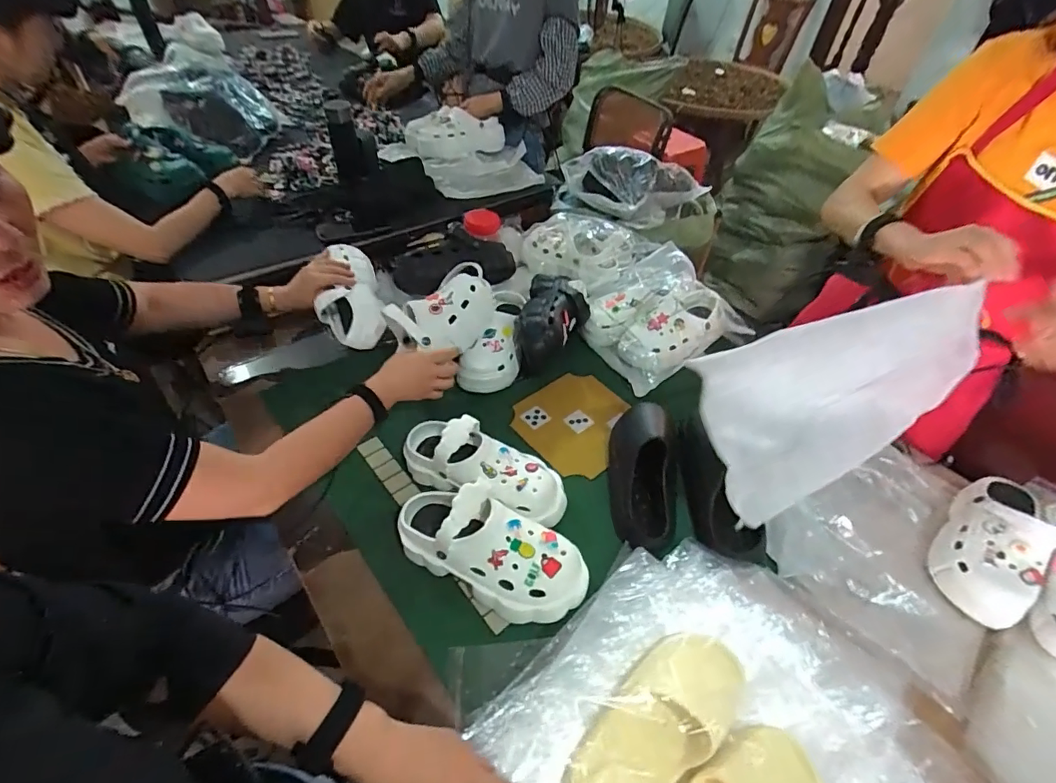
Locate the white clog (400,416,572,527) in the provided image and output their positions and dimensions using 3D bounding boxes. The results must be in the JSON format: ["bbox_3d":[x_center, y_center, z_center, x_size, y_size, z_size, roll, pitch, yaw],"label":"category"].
[{"bbox_3d":[-0.070,0.122,0.757,0.271,0.125,0.105,19,49,12],"label":"white clog"}]

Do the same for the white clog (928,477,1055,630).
[{"bbox_3d":[0.686,0.219,0.716,0.099,0.103,0.221,34,54,24],"label":"white clog"}]

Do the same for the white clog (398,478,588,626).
[{"bbox_3d":[-0.052,0.211,0.661,0.267,0.113,0.116,25,51,17],"label":"white clog"}]

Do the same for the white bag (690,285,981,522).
[{"bbox_3d":[0.419,0.015,0.657,0.350,0.289,0.039,-24,32,5],"label":"white bag"}]

